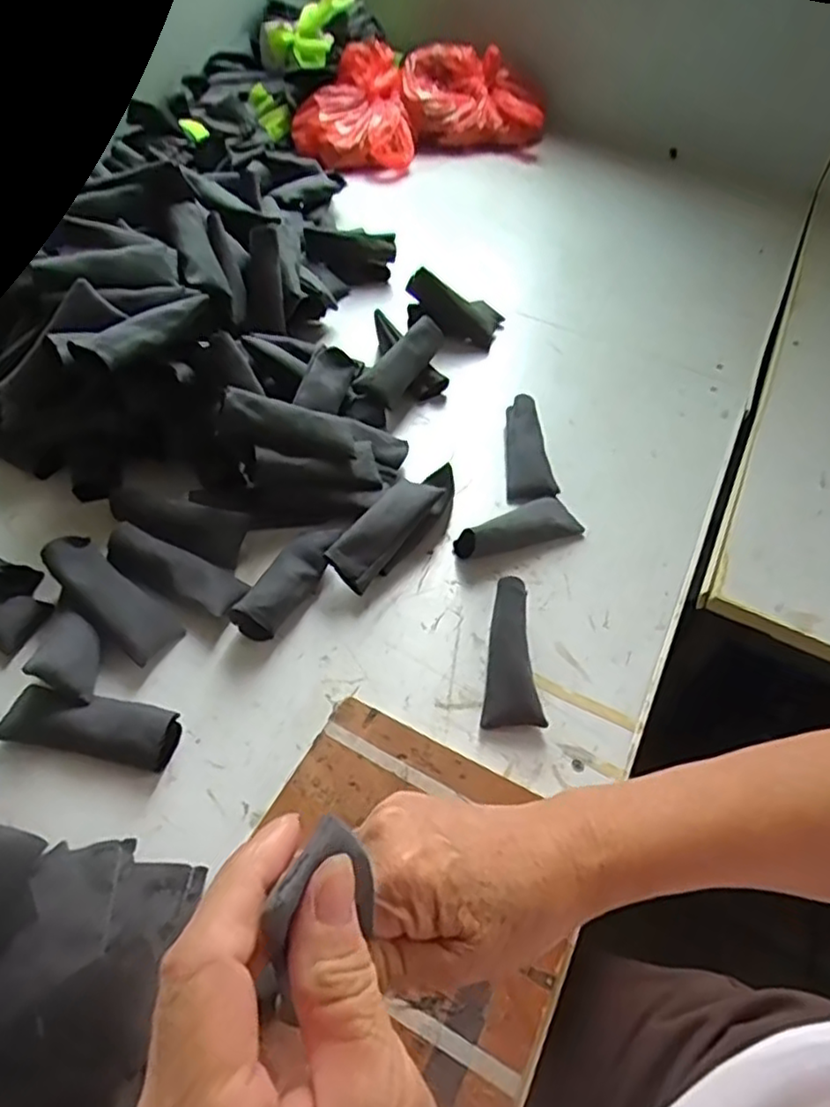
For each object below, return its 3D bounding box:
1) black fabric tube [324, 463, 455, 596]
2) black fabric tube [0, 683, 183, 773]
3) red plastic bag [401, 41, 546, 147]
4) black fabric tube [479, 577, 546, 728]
[{"bbox_3d":[-0.013,-0.021,0.523,0.043,0.039,0.130,31,55,19],"label":"black fabric tube"},{"bbox_3d":[-0.196,0.105,0.415,0.103,0.023,0.036,11,51,4],"label":"black fabric tube"},{"bbox_3d":[0.080,-0.670,0.999,0.197,0.096,0.137,-5,52,-8],"label":"red plastic bag"},{"bbox_3d":[0.069,0.068,0.463,0.038,0.035,0.100,8,51,2],"label":"black fabric tube"}]

